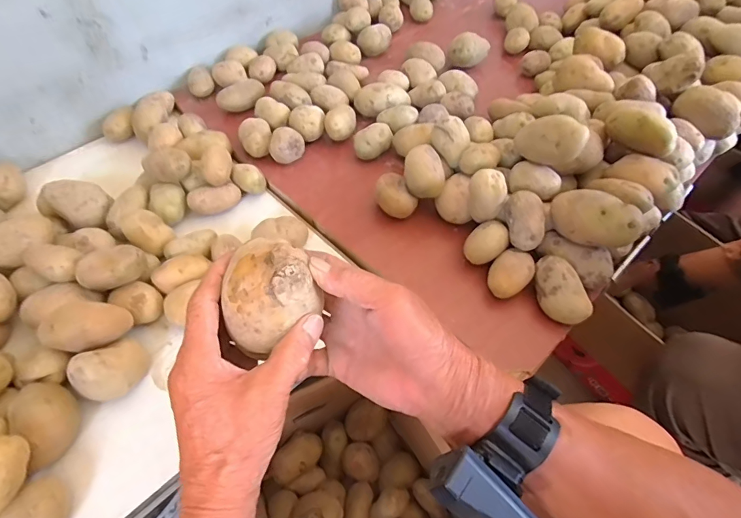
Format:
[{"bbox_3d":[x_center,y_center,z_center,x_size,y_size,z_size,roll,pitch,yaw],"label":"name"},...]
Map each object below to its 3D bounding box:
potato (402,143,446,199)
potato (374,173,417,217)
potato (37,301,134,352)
[{"bbox_3d":[0.072,-0.119,0.586,0.049,0.038,0.062,-8,54,-7],"label":"potato"},{"bbox_3d":[0.034,-0.084,0.605,0.045,0.041,0.063,-25,57,-18],"label":"potato"},{"bbox_3d":[-0.309,0.074,0.463,0.079,0.056,0.039,-12,54,-10],"label":"potato"}]

